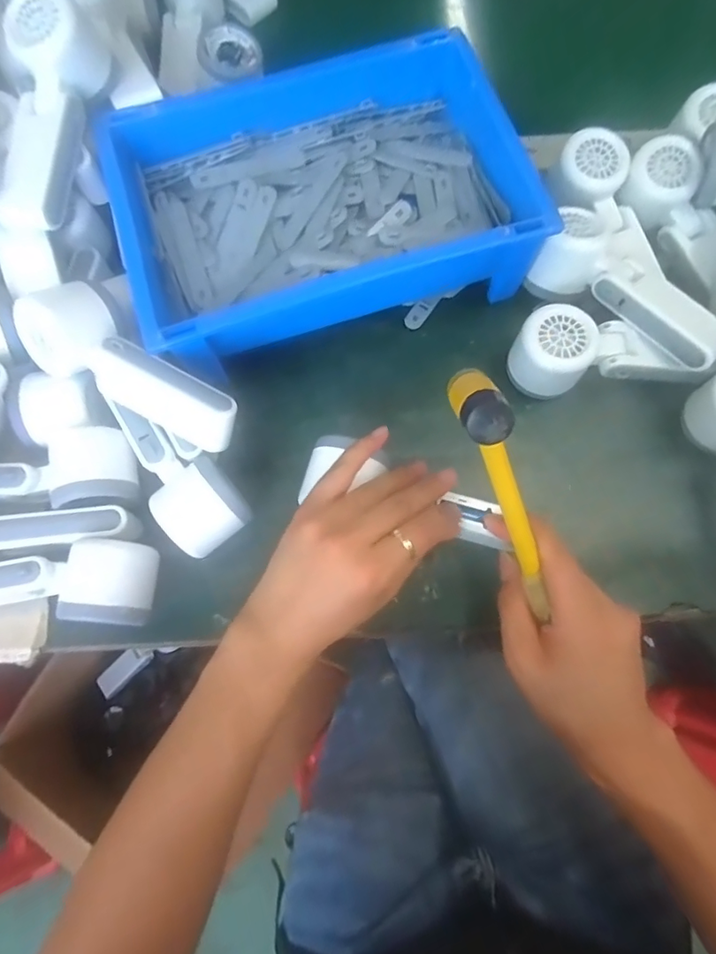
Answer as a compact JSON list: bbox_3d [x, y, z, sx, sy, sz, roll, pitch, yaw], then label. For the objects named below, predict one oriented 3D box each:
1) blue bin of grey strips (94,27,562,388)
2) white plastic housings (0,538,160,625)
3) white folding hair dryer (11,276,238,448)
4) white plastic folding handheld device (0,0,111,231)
[{"bbox_3d":[-0.031,-0.223,0.434,0.303,0.088,0.226,-18,74,-5],"label":"blue bin of grey strips"},{"bbox_3d":[-0.229,0.073,0.371,0.164,0.047,0.055,2,74,1],"label":"white plastic housings"},{"bbox_3d":[-0.160,-0.071,0.358,0.157,0.050,0.067,39,78,11],"label":"white folding hair dryer"},{"bbox_3d":[-0.230,-0.264,0.384,0.059,0.044,0.163,11,93,4],"label":"white plastic folding handheld device"}]

